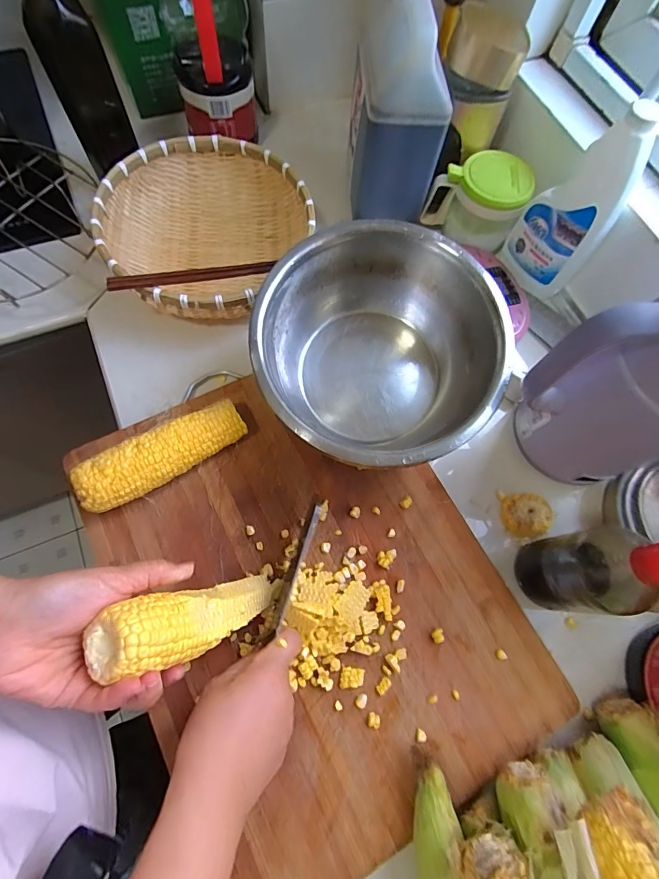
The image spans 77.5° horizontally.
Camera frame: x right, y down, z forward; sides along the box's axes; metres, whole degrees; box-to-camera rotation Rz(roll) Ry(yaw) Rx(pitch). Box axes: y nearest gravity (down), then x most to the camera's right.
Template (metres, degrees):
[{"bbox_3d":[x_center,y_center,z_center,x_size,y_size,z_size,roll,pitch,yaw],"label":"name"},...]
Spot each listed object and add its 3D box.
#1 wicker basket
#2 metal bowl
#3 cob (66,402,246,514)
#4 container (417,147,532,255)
[{"bbox_3d":[-0.158,-0.263,0.513,0.224,0.075,0.246,1,70,-3],"label":"wicker basket"},{"bbox_3d":[0.051,-0.082,0.423,0.231,0.125,0.227,1,70,-3],"label":"metal bowl"},{"bbox_3d":[-0.164,0.017,0.416,0.162,0.056,0.046,-29,75,-13],"label":"cob"},{"bbox_3d":[0.199,-0.319,0.549,0.117,0.094,0.083,29,71,7],"label":"container"}]

